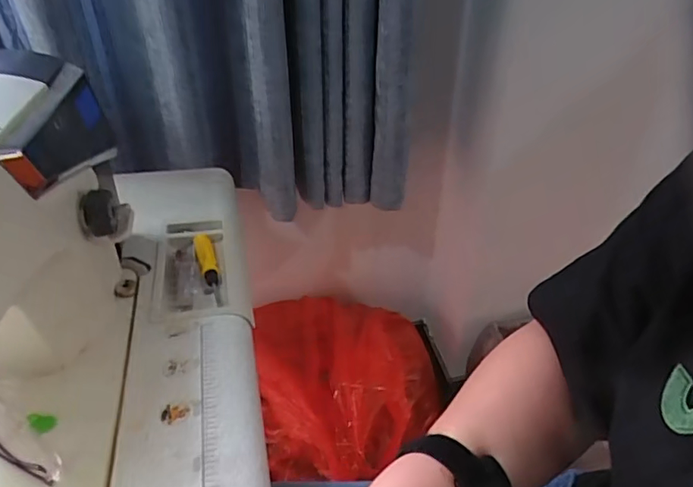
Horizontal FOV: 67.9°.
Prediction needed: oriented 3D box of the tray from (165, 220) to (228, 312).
[{"bbox_3d":[-0.178,0.023,0.606,0.067,0.021,0.172,-8,37,-11],"label":"tray"}]

